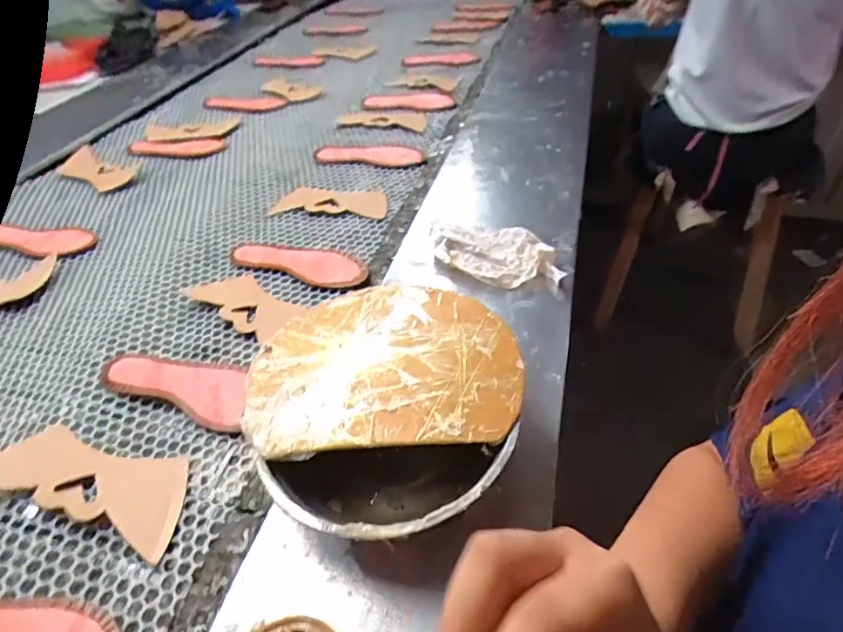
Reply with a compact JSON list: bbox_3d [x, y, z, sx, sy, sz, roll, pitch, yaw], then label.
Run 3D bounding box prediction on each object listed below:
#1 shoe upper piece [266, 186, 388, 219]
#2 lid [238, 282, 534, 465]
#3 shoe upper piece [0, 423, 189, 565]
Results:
[{"bbox_3d":[-0.151,-0.200,0.888,0.212,0.007,0.091,5,47,16],"label":"shoe upper piece"},{"bbox_3d":[-0.034,0.036,0.472,0.235,0.010,0.192,-6,43,3],"label":"lid"},{"bbox_3d":[-0.324,0.154,0.497,0.214,0.037,0.092,8,48,19],"label":"shoe upper piece"}]

